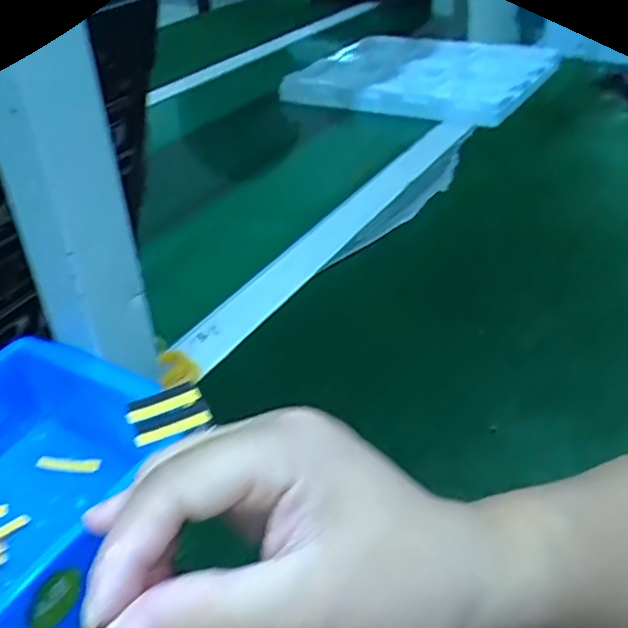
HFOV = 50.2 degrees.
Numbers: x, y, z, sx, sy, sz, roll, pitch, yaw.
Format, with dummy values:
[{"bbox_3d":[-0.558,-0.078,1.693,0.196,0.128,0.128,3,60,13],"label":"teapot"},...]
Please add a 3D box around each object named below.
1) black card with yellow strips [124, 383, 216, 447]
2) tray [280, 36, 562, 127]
[{"bbox_3d":[-0.072,0.051,0.335,0.037,0.008,0.030,-19,44,-18],"label":"black card with yellow strips"},{"bbox_3d":[0.147,-0.328,0.922,0.309,0.051,0.216,19,41,28],"label":"tray"}]

